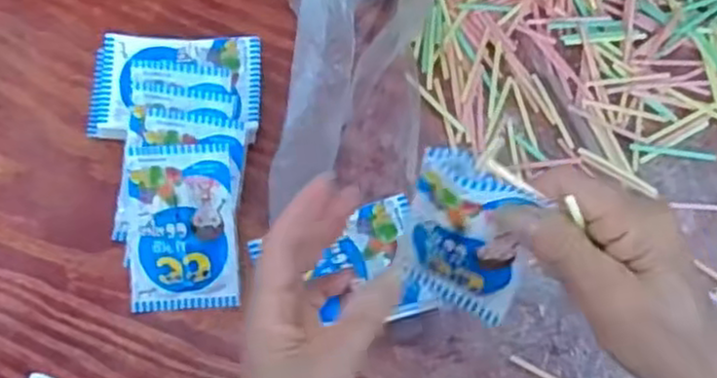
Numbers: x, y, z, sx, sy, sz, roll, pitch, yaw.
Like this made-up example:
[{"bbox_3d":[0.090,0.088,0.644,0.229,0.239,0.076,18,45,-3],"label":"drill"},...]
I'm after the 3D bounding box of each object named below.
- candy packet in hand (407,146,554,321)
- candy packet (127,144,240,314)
[{"bbox_3d":[0.053,0.027,0.363,0.058,0.108,0.013,24,52,15],"label":"candy packet in hand"},{"bbox_3d":[-0.112,0.025,0.461,0.067,0.010,0.102,-4,93,-6],"label":"candy packet"}]

